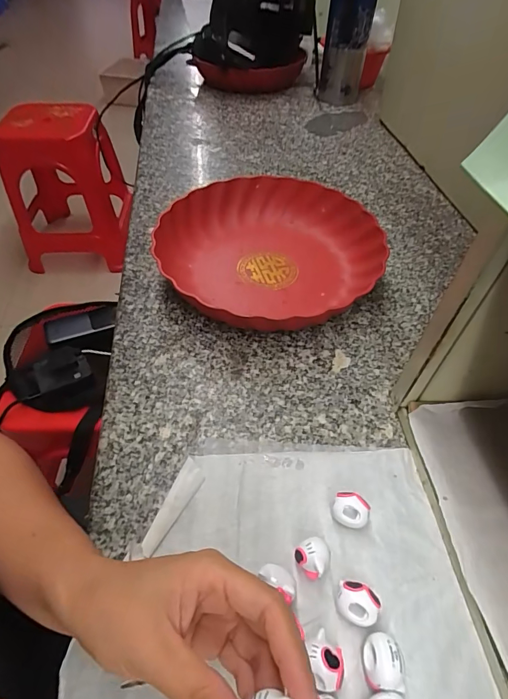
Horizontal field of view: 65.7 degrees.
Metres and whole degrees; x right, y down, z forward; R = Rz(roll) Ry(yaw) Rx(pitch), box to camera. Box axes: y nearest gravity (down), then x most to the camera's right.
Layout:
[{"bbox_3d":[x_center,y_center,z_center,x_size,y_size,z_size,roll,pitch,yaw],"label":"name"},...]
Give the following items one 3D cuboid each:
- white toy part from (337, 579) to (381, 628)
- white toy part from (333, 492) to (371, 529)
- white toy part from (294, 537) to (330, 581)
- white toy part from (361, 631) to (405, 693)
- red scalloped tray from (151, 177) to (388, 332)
[{"bbox_3d":[0.063,0.155,0.239,0.024,0.019,0.020,18,53,15],"label":"white toy part"},{"bbox_3d":[0.067,0.113,0.274,0.024,0.020,0.019,21,54,18],"label":"white toy part"},{"bbox_3d":[0.037,0.134,0.253,0.020,0.025,0.019,-1,50,1],"label":"white toy part"},{"bbox_3d":[0.071,0.176,0.221,0.020,0.021,0.025,0,50,1],"label":"white toy part"},{"bbox_3d":[0.018,-0.108,0.434,0.222,0.049,0.233,-31,56,-23],"label":"red scalloped tray"}]

